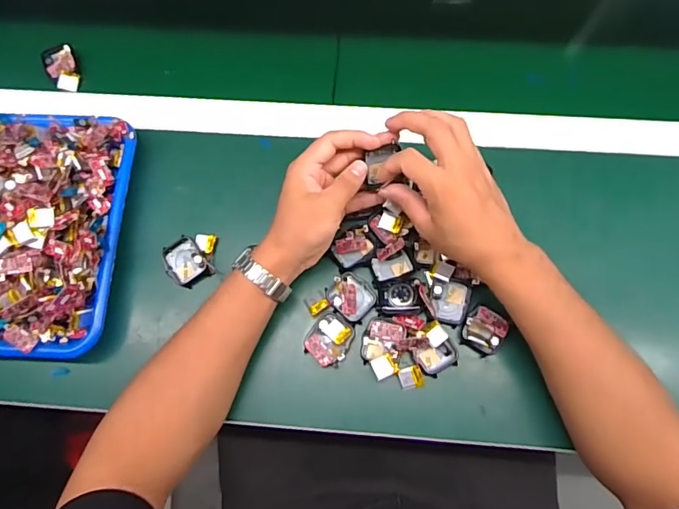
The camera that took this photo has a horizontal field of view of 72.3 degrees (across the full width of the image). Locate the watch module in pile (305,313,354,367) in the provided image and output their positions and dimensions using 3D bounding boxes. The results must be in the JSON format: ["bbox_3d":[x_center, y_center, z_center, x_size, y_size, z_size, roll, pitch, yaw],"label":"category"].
[{"bbox_3d":[-0.009,0.082,0.450,0.039,0.016,0.047,27,76,9],"label":"watch module in pile"}]

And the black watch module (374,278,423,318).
[{"bbox_3d":[0.058,0.041,0.448,0.041,0.013,0.036,-5,74,1],"label":"black watch module"}]

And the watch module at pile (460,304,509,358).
[{"bbox_3d":[0.138,0.073,0.440,0.039,0.020,0.040,34,78,11],"label":"watch module at pile"}]

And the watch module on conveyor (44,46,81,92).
[{"bbox_3d":[-0.322,-0.215,0.543,0.033,0.013,0.060,-24,74,-5],"label":"watch module on conveyor"}]

